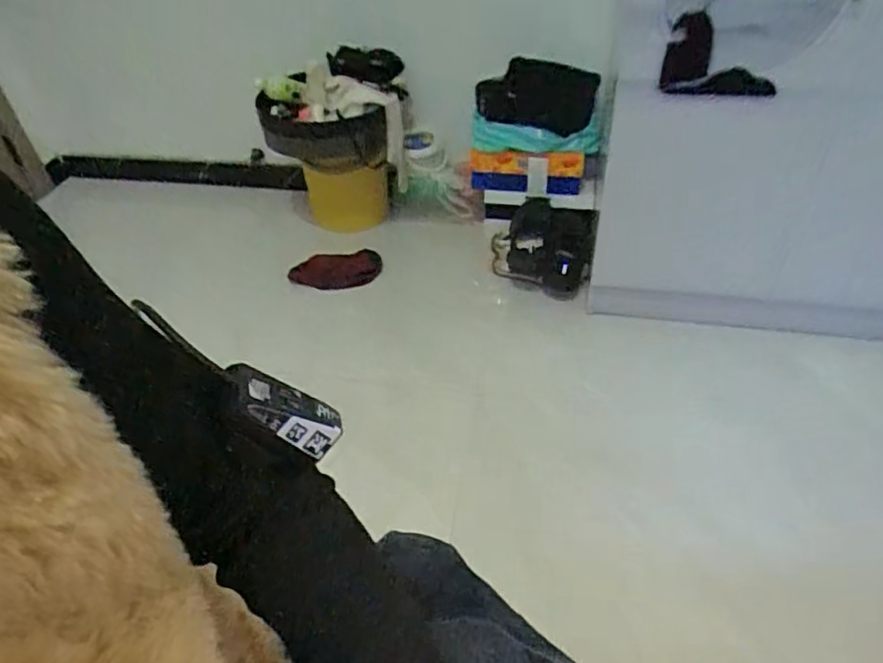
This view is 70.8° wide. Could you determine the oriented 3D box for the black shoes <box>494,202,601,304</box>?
[{"bbox_3d":[0.246,-0.206,1.553,0.264,0.213,0.121,17,46,21],"label":"black shoes"}]

